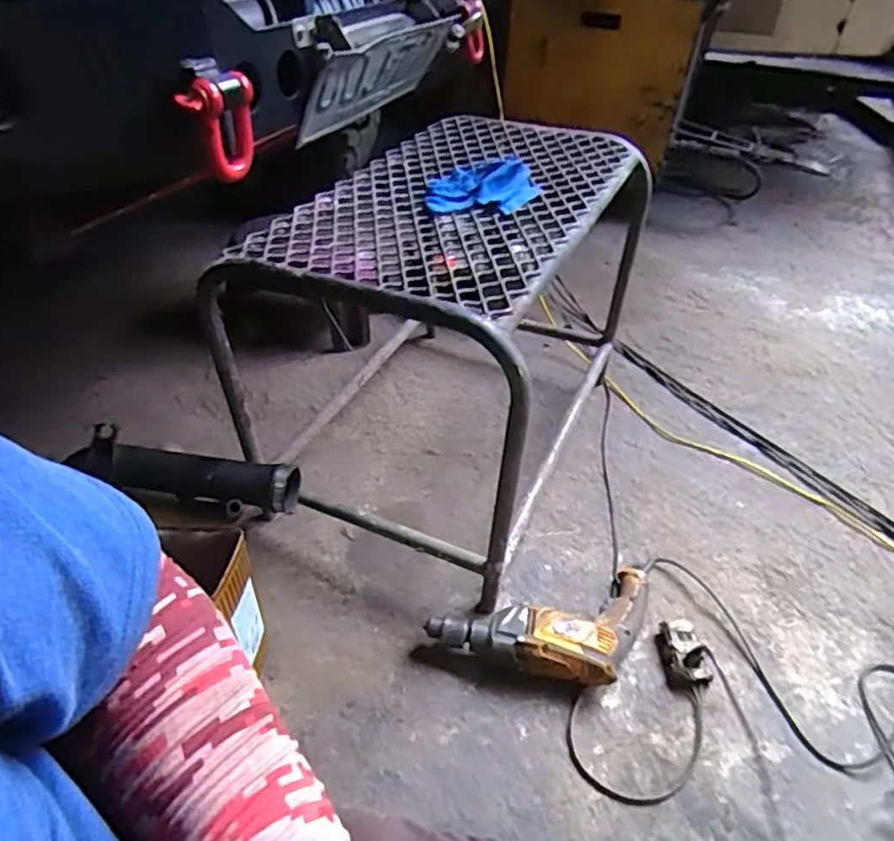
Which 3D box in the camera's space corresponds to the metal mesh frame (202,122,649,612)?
[{"bbox_3d":[0.018,-0.178,1.027,0.436,0.433,0.662,18,44,17],"label":"metal mesh frame"}]

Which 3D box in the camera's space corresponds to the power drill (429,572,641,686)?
[{"bbox_3d":[0.160,0.309,0.872,0.345,0.079,0.154,-11,43,-16],"label":"power drill"}]

